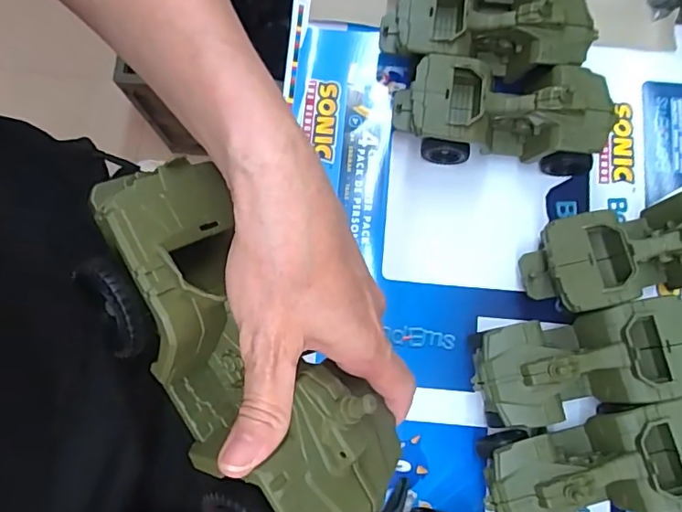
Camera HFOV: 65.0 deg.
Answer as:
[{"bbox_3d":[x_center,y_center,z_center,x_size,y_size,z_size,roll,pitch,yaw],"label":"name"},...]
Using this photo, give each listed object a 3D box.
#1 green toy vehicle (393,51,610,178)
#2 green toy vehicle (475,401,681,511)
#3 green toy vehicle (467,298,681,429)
[{"bbox_3d":[0.145,-0.129,0.495,0.185,0.079,0.080,7,78,3],"label":"green toy vehicle"},{"bbox_3d":[0.203,0.169,0.432,0.178,0.080,0.082,-13,78,-1],"label":"green toy vehicle"},{"bbox_3d":[0.198,0.089,0.447,0.176,0.081,0.077,-10,78,-1],"label":"green toy vehicle"}]

